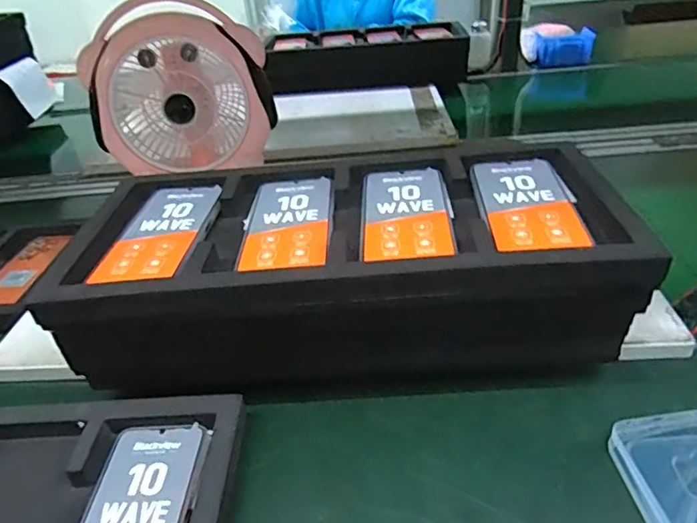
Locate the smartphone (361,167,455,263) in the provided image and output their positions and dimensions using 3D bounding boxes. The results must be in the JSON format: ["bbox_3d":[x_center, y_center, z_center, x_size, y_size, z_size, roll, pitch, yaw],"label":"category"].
[{"bbox_3d":[0.053,-0.049,0.491,0.077,0.004,0.158,-2,35,5],"label":"smartphone"}]

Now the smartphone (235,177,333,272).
[{"bbox_3d":[-0.057,-0.037,0.495,0.080,0.006,0.152,-4,35,2],"label":"smartphone"}]

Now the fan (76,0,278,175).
[{"bbox_3d":[-0.244,-0.247,0.768,0.244,0.220,0.122,-15,36,-14],"label":"fan"}]

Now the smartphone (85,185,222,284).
[{"bbox_3d":[-0.177,-0.031,0.503,0.080,0.009,0.162,1,35,9],"label":"smartphone"}]

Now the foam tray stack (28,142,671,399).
[{"bbox_3d":[-0.004,0.008,0.523,0.479,0.145,0.224,-4,35,2],"label":"foam tray stack"}]

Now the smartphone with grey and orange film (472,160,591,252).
[{"bbox_3d":[0.163,-0.056,0.483,0.082,0.005,0.158,-2,35,5],"label":"smartphone with grey and orange film"}]

